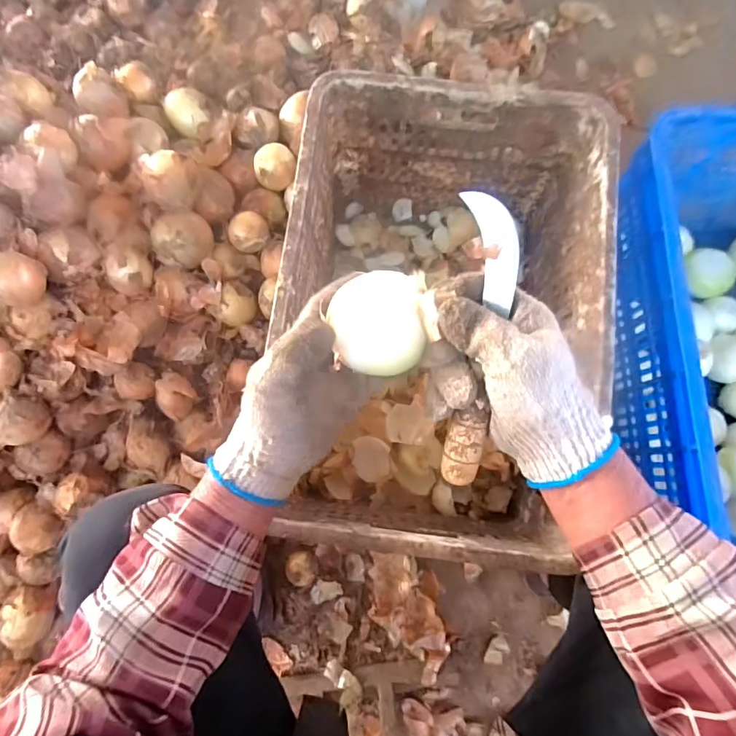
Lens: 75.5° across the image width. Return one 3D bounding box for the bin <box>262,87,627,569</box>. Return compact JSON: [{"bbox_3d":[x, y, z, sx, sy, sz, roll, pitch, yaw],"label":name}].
[{"bbox_3d":[0.082,-0.054,0.641,0.351,0.292,0.522,7,81,0],"label":"bin"}]

